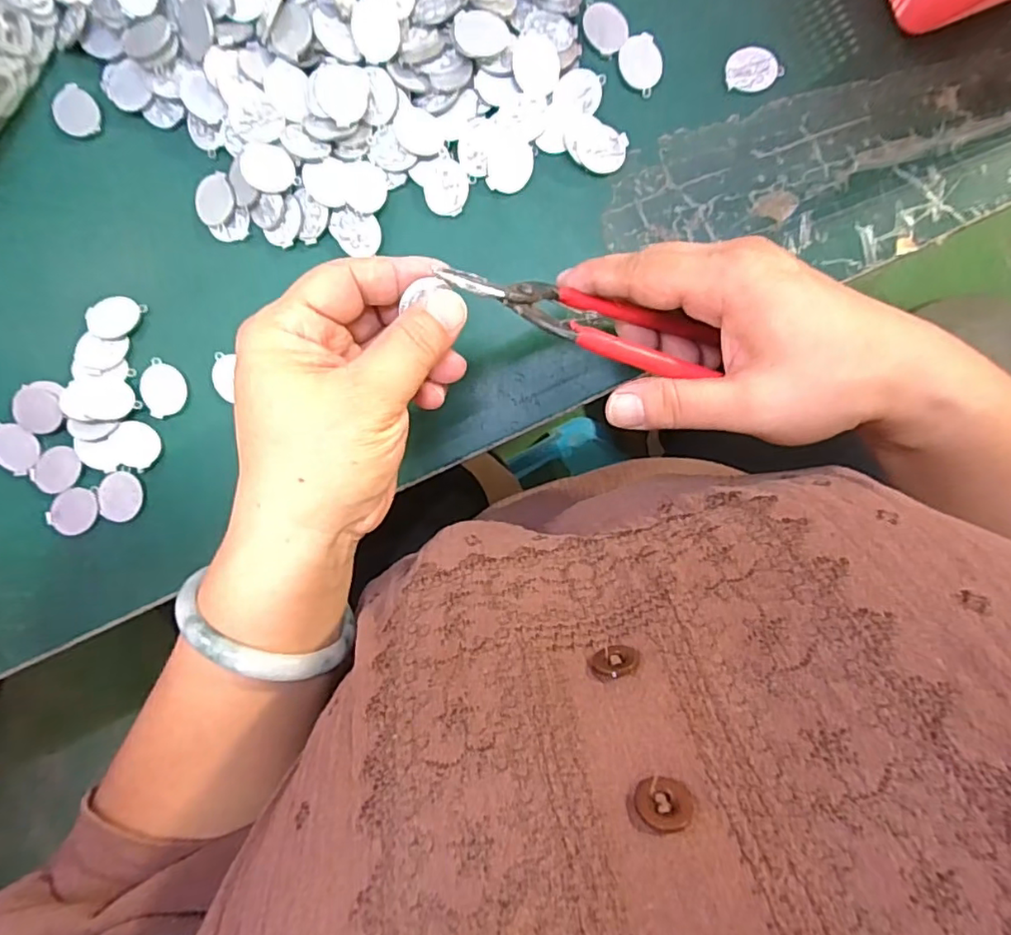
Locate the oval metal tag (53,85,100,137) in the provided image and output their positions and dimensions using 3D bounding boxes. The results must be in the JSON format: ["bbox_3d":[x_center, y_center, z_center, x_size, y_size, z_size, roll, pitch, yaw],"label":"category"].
[{"bbox_3d":[-0.214,-0.177,0.289,0.021,0.004,0.025,-20,91,-1],"label":"oval metal tag"}]

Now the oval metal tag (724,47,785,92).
[{"bbox_3d":[0.122,-0.197,0.287,0.027,0.004,0.021,-10,90,-1],"label":"oval metal tag"}]

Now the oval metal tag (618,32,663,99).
[{"bbox_3d":[0.067,-0.198,0.286,0.021,0.004,0.028,-14,91,-1],"label":"oval metal tag"}]

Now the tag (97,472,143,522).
[{"bbox_3d":[-0.194,0.015,0.293,0.021,0.004,0.025,2,90,-1],"label":"tag"}]

